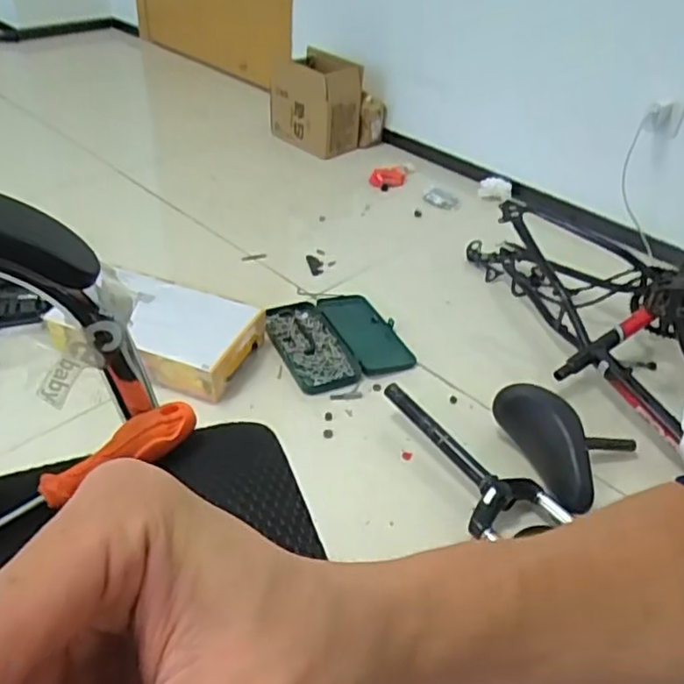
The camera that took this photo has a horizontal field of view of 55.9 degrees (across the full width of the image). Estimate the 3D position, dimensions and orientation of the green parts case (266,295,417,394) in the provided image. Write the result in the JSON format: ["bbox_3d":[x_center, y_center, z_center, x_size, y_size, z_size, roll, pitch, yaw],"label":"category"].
[{"bbox_3d":[-0.005,-0.011,1.272,0.244,0.024,0.248,-13,42,-22],"label":"green parts case"}]

